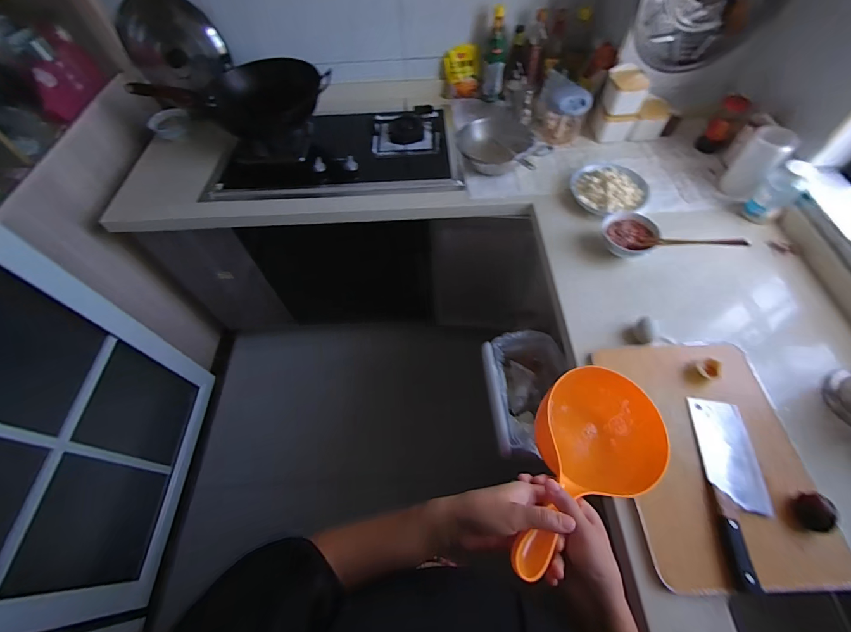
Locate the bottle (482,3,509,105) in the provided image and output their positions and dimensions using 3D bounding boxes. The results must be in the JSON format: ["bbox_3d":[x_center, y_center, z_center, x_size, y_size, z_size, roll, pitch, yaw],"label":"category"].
[{"bbox_3d":[0.228,-0.846,1.169,0.068,0.240,0.083,2,59,4],"label":"bottle"}]

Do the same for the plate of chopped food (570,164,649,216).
[{"bbox_3d":[0.482,-0.337,0.938,0.184,0.037,0.173,-1,59,2],"label":"plate of chopped food"}]

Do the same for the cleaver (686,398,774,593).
[{"bbox_3d":[0.509,0.274,0.586,0.087,0.021,0.281,7,59,7],"label":"cleaver"}]

